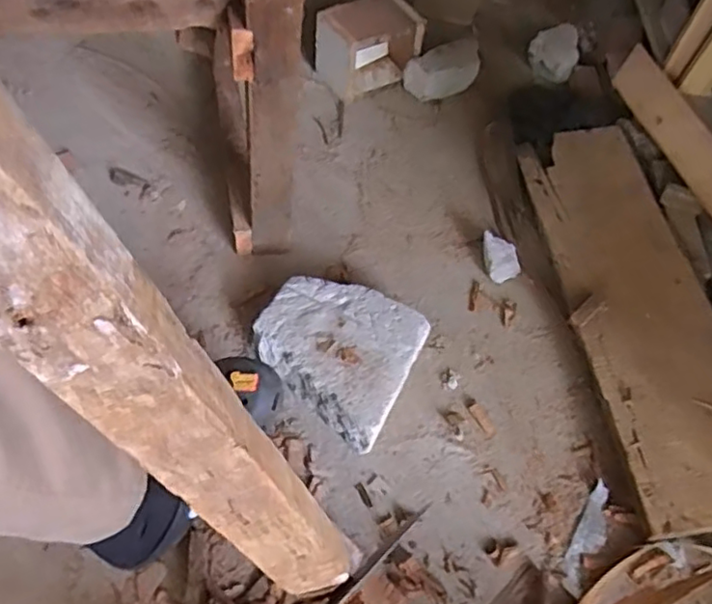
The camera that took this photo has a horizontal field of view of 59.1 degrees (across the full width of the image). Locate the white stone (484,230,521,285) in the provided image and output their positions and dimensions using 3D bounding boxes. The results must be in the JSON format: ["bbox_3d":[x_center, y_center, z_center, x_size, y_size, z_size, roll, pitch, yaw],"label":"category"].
[{"bbox_3d":[0.222,-0.067,0.947,0.058,0.030,0.071,5,57,-1],"label":"white stone"}]

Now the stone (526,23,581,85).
[{"bbox_3d":[0.383,-0.483,1.217,0.087,0.059,0.105,5,56,-3],"label":"stone"}]

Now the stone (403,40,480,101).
[{"bbox_3d":[0.157,-0.423,1.147,0.138,0.074,0.072,-13,59,-14],"label":"stone"}]

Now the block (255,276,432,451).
[{"bbox_3d":[-0.029,0.067,0.815,0.195,0.065,0.185,24,57,10],"label":"block"}]

